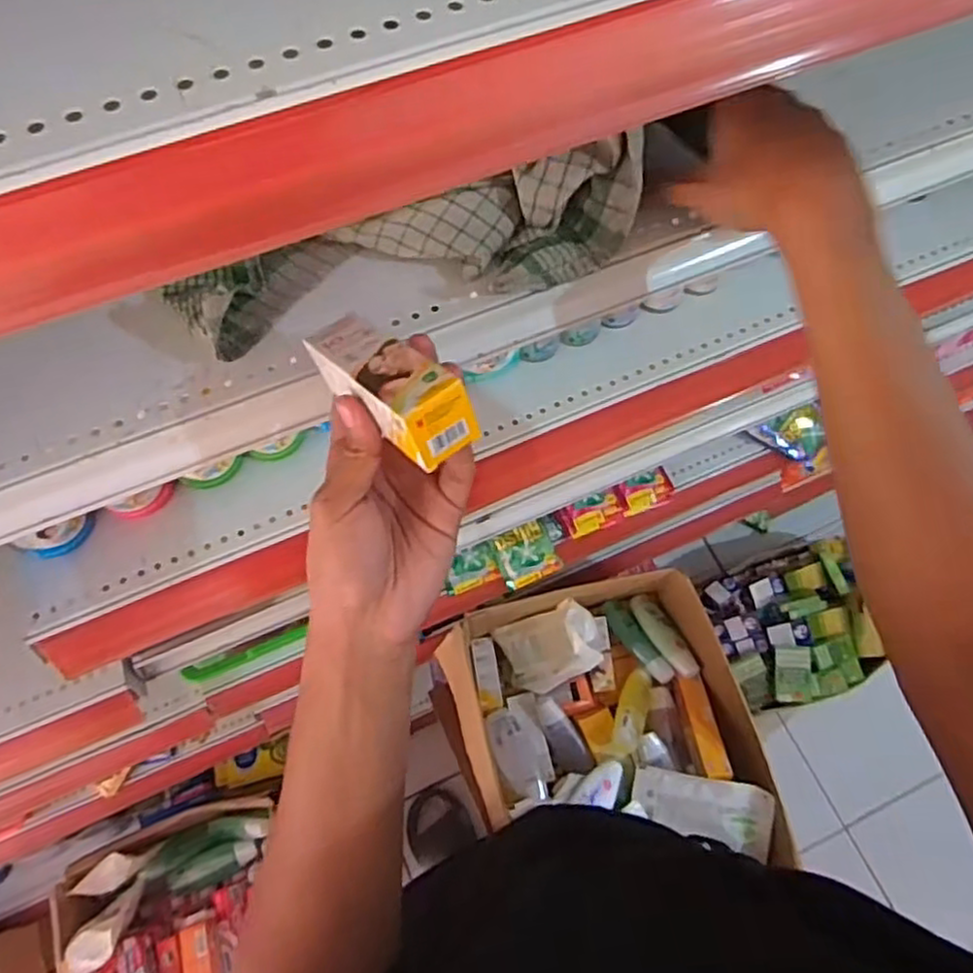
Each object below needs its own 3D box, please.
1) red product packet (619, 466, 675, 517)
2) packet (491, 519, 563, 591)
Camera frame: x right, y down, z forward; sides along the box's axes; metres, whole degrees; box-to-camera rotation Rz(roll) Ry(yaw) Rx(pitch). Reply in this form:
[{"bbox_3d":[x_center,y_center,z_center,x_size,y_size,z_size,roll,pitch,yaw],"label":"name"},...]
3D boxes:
[{"bbox_3d":[0.207,0.004,0.905,0.073,0.019,0.046,-23,69,-10],"label":"red product packet"},{"bbox_3d":[0.048,0.082,0.883,0.071,0.023,0.075,-19,90,-3],"label":"packet"}]

